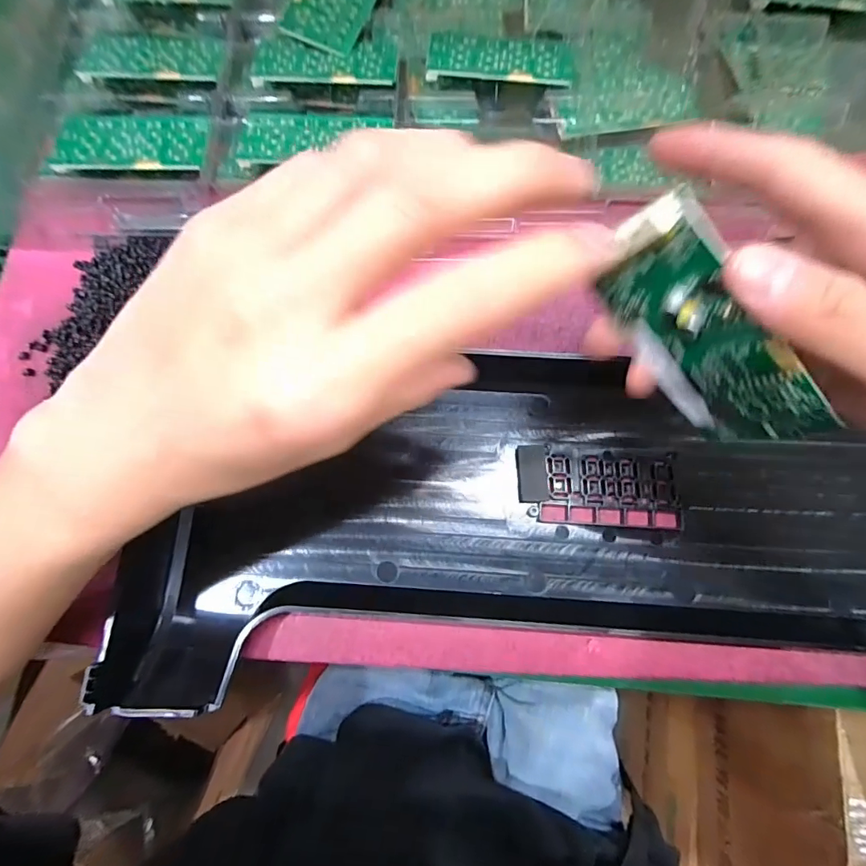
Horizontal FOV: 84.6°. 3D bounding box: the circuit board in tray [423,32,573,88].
[{"bbox_3d":[0.045,-0.248,0.316,0.095,0.015,0.045,1,79,1],"label":"circuit board in tray"}]

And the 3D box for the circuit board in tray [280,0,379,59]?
[{"bbox_3d":[-0.064,-0.303,0.329,0.048,0.005,0.097,21,74,-7],"label":"circuit board in tray"}]

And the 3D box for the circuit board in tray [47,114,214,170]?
[{"bbox_3d":[-0.190,-0.185,0.299,0.092,0.010,0.047,-1,79,0],"label":"circuit board in tray"}]

